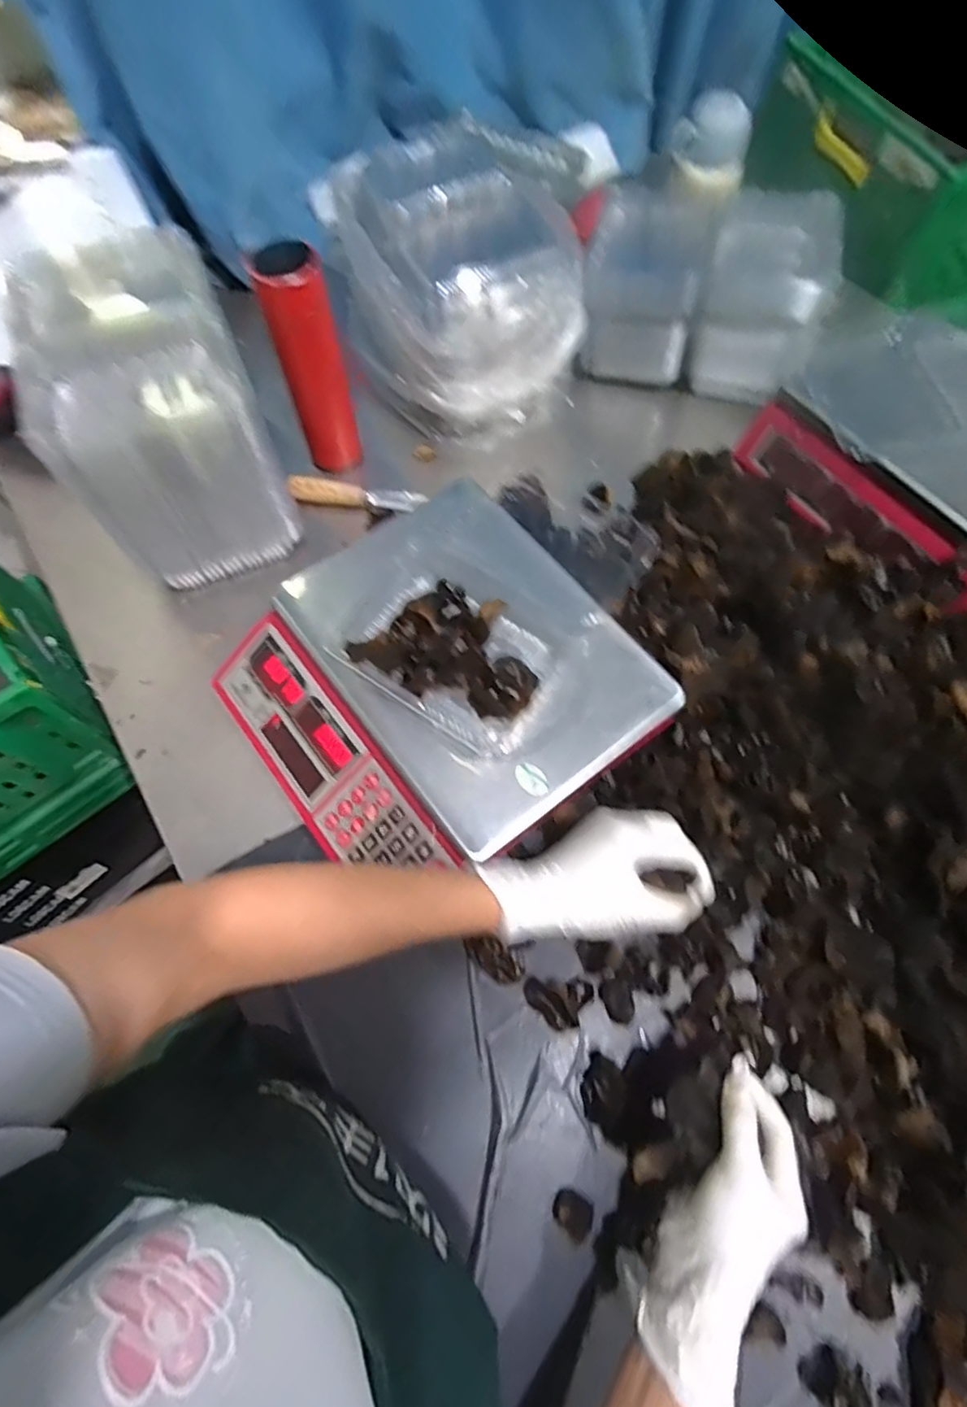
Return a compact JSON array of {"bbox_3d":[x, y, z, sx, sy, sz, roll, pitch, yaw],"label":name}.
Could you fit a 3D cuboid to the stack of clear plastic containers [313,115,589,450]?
[{"bbox_3d":[-0.037,-0.471,0.722,0.223,0.188,0.289,-22,66,-9],"label":"stack of clear plastic containers"}]

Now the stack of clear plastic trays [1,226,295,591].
[{"bbox_3d":[-0.329,-0.303,0.634,0.171,0.197,0.289,-21,66,-9],"label":"stack of clear plastic trays"}]

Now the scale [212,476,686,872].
[{"bbox_3d":[-0.045,-0.010,0.538,0.306,0.103,0.301,-37,71,-12],"label":"scale"}]

